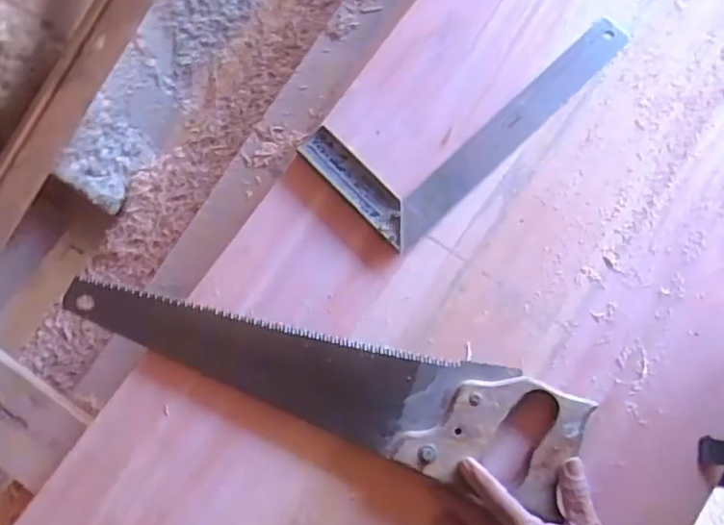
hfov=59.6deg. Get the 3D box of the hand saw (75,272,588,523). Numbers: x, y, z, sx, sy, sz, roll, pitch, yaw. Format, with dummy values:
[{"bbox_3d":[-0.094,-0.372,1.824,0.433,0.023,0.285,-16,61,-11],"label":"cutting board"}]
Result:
[{"bbox_3d":[-0.043,0.107,0.606,0.499,0.020,0.107,16,78,6],"label":"hand saw"}]

